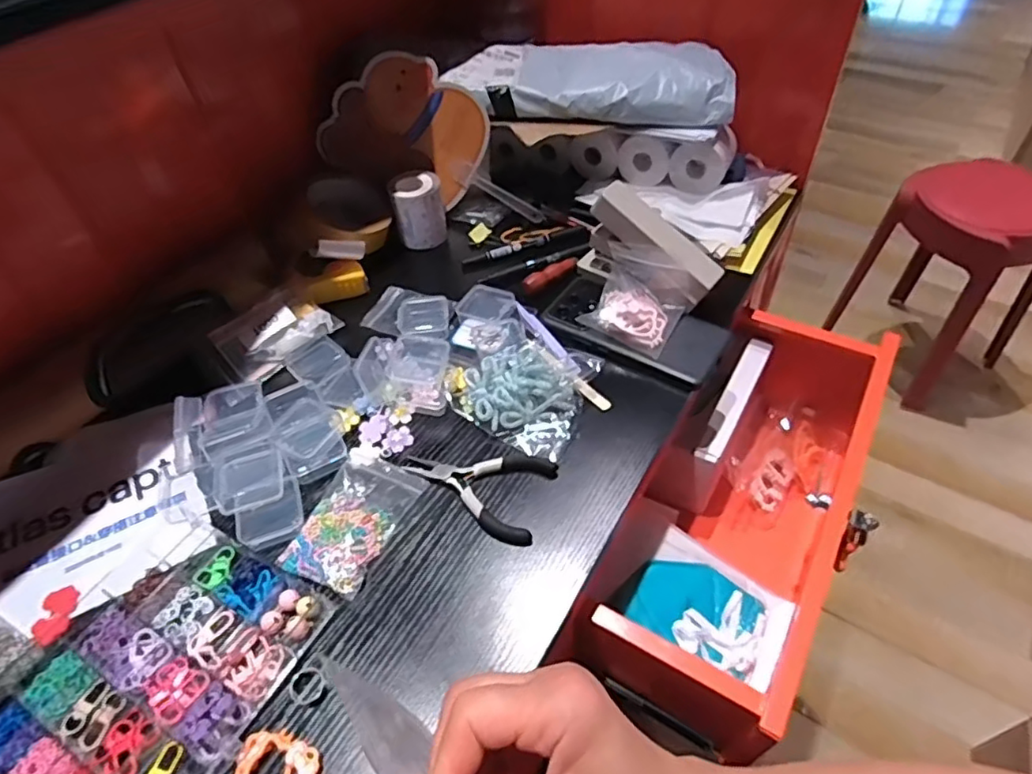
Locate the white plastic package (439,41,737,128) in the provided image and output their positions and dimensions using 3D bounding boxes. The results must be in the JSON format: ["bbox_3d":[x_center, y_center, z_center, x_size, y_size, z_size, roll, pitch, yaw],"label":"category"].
[{"bbox_3d":[0.079,-0.324,0.633,0.284,0.049,0.119,3,49,6],"label":"white plastic package"}]

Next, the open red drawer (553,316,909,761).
[{"bbox_3d":[0.222,0.102,0.562,0.160,0.158,0.409,25,55,23],"label":"open red drawer"}]

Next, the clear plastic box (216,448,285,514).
[{"bbox_3d":[-0.196,0.074,0.447,0.048,0.018,0.048,-16,50,-10],"label":"clear plastic box"}]

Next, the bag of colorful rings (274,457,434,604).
[{"bbox_3d":[-0.115,0.092,0.431,0.067,0.012,0.105,17,52,18],"label":"bag of colorful rings"}]

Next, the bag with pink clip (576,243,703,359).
[{"bbox_3d":[0.105,-0.077,0.533,0.092,0.052,0.074,29,57,26],"label":"bag with pink clip"}]

